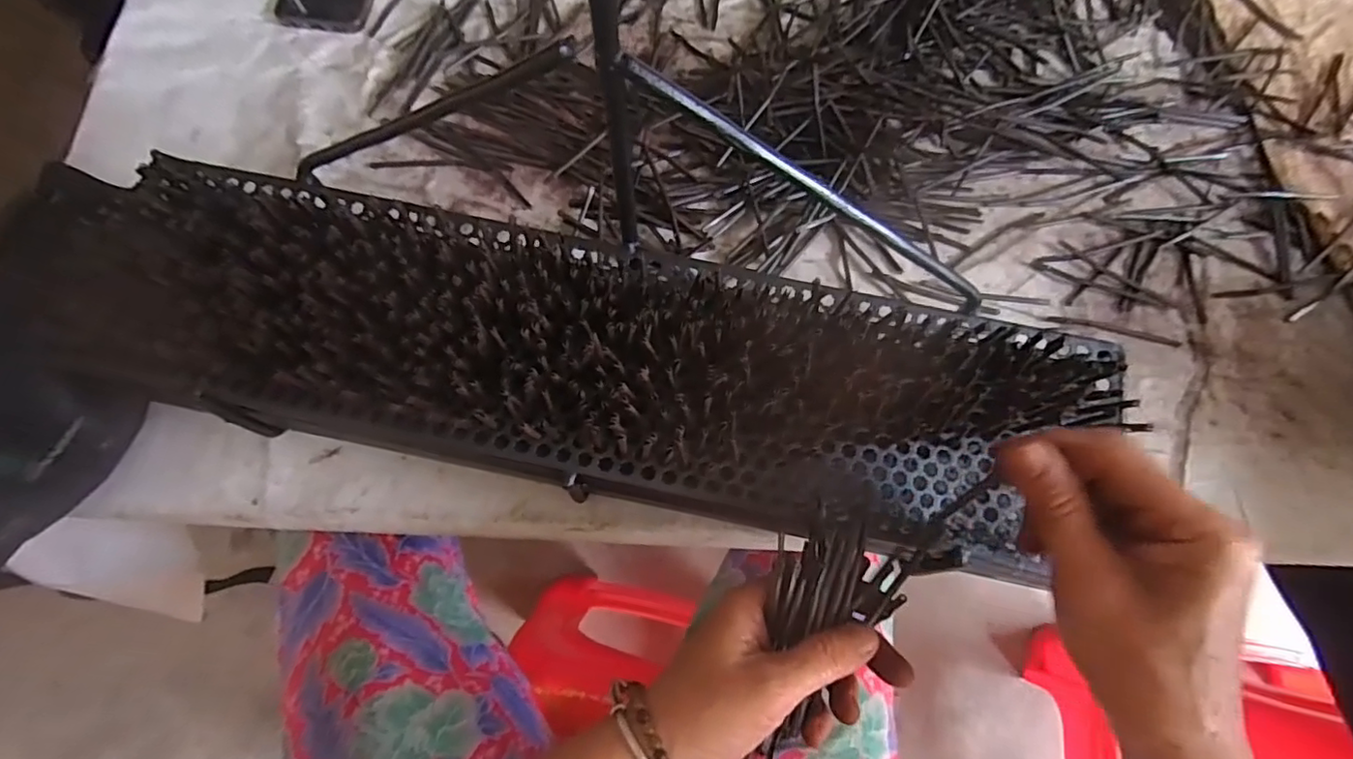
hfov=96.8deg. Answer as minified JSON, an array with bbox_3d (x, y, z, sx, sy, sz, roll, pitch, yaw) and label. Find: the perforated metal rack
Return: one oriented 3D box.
[{"bbox_3d":[-0.054,-0.011,0.336,0.566,0.062,0.141,12,84,-1],"label":"perforated metal rack"}]

